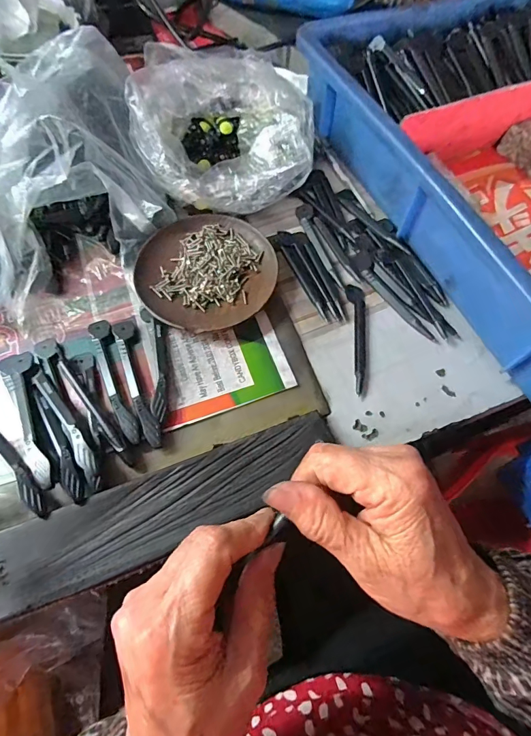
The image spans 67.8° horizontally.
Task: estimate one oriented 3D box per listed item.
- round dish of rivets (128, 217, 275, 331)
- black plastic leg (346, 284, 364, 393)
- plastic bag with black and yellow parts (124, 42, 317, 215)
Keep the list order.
[{"bbox_3d":[-0.049,-0.081,0.334,0.112,0.014,0.113,1,65,-3],"label":"round dish of rivets"},{"bbox_3d":[0.076,-0.026,0.320,0.015,0.004,0.100,2,65,-2],"label":"black plastic leg"},{"bbox_3d":[-0.037,-0.210,0.356,0.157,0.075,0.140,-7,66,-7],"label":"plastic bag with black and yellow parts"}]

